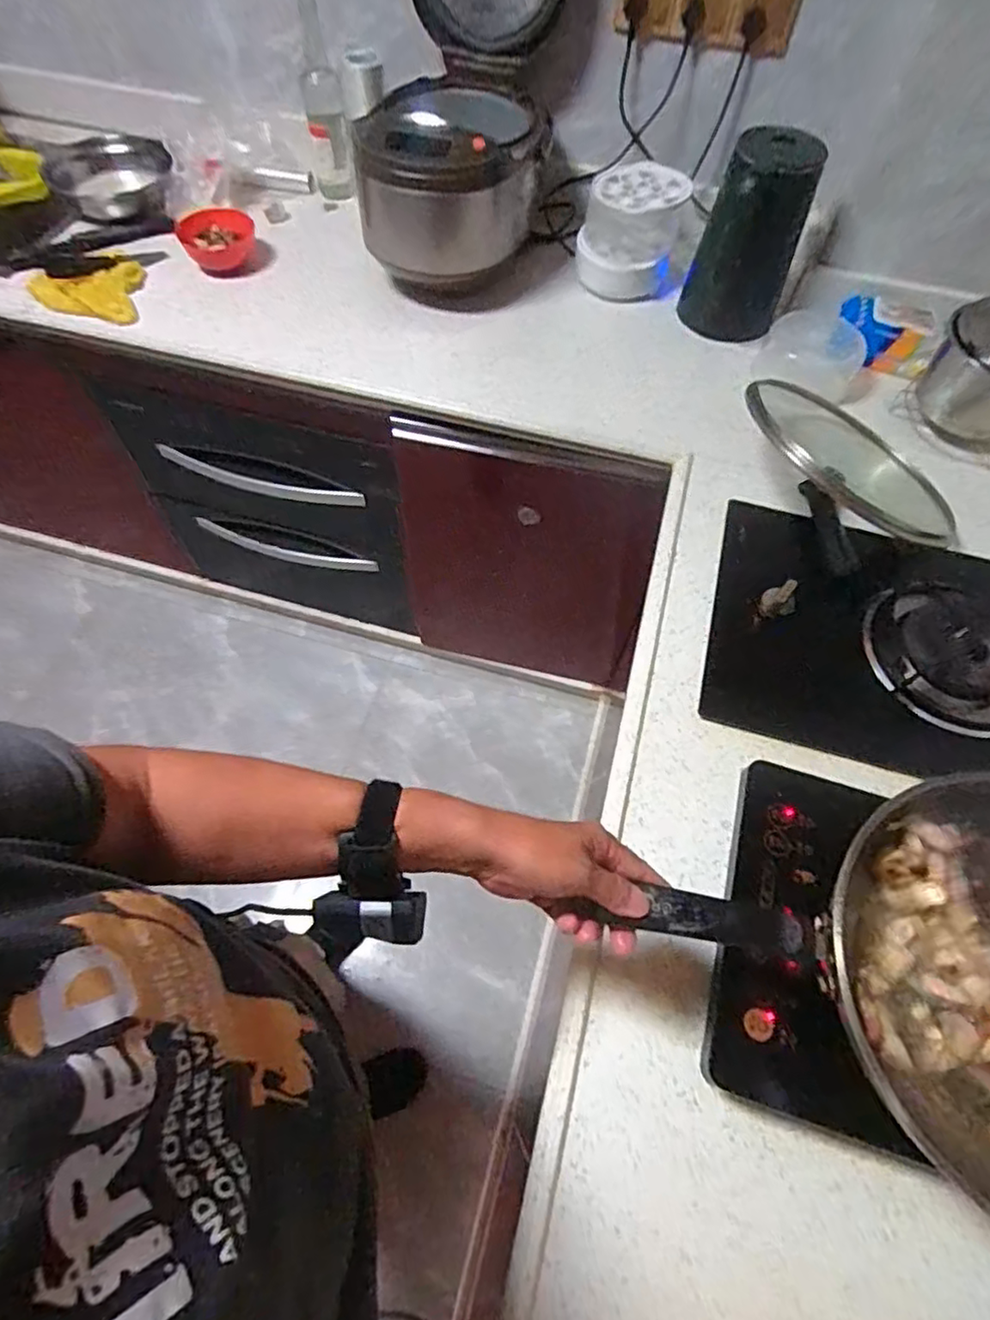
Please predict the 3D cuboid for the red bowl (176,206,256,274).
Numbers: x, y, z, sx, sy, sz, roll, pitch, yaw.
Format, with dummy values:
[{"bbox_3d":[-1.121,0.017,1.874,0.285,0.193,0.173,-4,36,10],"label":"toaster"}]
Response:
[{"bbox_3d":[-0.457,-0.696,1.053,0.116,0.050,0.107,1,60,-1],"label":"red bowl"}]

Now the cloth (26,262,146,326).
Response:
[{"bbox_3d":[-0.646,-0.578,1.004,0.165,0.040,0.119,-6,61,-5],"label":"cloth"}]

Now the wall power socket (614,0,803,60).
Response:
[{"bbox_3d":[0.302,-0.933,0.908,0.256,0.093,0.023,9,61,3],"label":"wall power socket"}]

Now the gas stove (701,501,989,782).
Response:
[{"bbox_3d":[0.470,-0.027,0.733,0.420,0.060,0.322,16,61,7],"label":"gas stove"}]

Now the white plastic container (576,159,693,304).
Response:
[{"bbox_3d":[0.225,-0.703,1.043,0.168,0.136,0.145,9,61,4],"label":"white plastic container"}]

